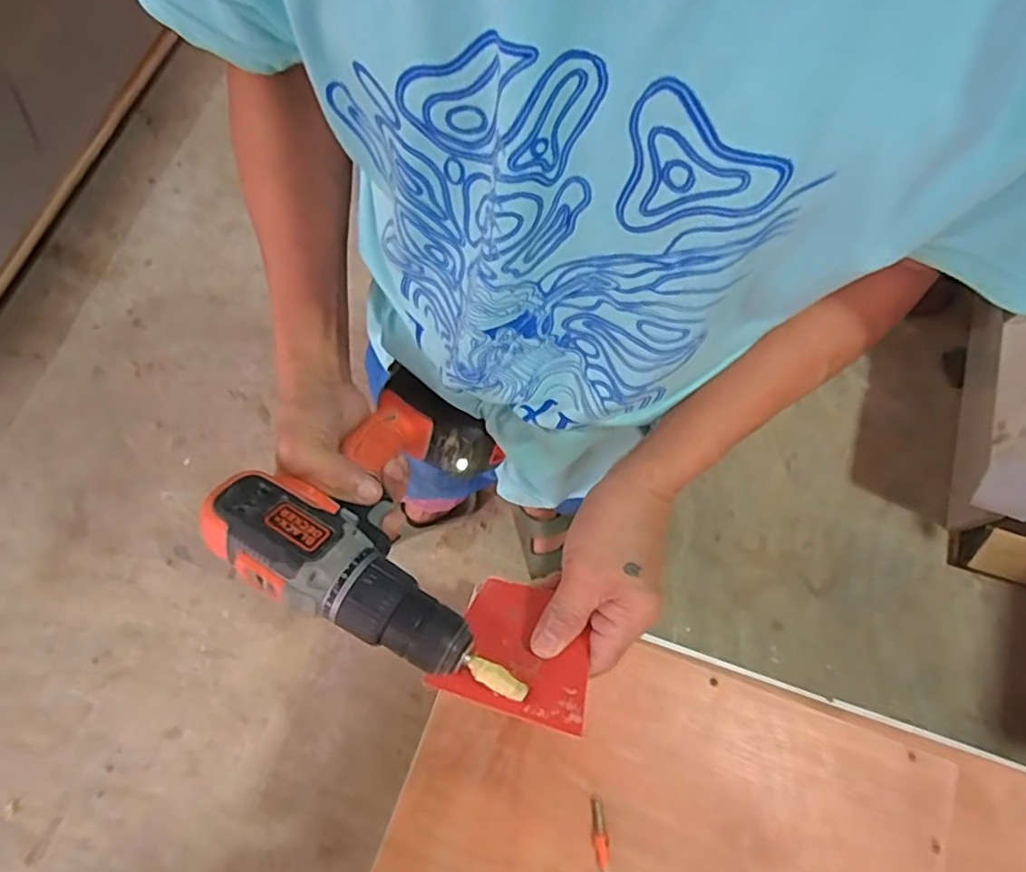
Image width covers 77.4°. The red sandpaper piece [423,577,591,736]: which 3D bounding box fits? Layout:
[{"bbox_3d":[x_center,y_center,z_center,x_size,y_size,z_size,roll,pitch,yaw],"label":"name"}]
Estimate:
[{"bbox_3d":[0.007,0.133,0.407,0.096,0.011,0.081,8,53,26],"label":"red sandpaper piece"}]

